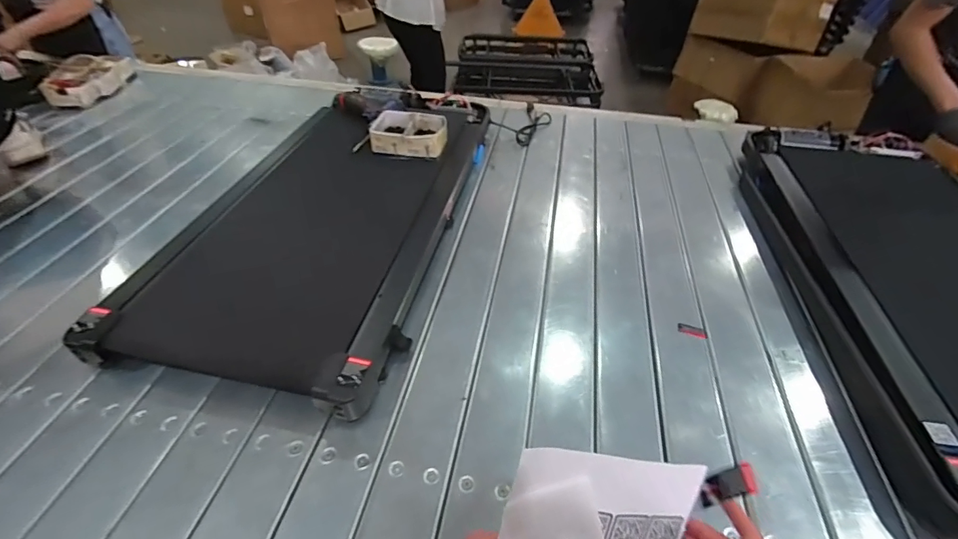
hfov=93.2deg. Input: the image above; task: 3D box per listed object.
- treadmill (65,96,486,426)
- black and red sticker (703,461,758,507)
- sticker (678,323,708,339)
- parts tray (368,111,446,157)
[{"bbox_3d":[-0.297,-0.178,1.075,0.501,0.107,1.056,9,41,9],"label":"treadmill"},{"bbox_3d":[0.258,0.226,0.471,0.010,0.061,0.031,33,29,-30],"label":"black and red sticker"},{"bbox_3d":[0.394,0.112,0.836,0.049,0.004,0.026,10,41,10],"label":"sticker"},{"bbox_3d":[-0.176,-0.342,1.158,0.186,0.077,0.115,6,43,1],"label":"parts tray"}]

